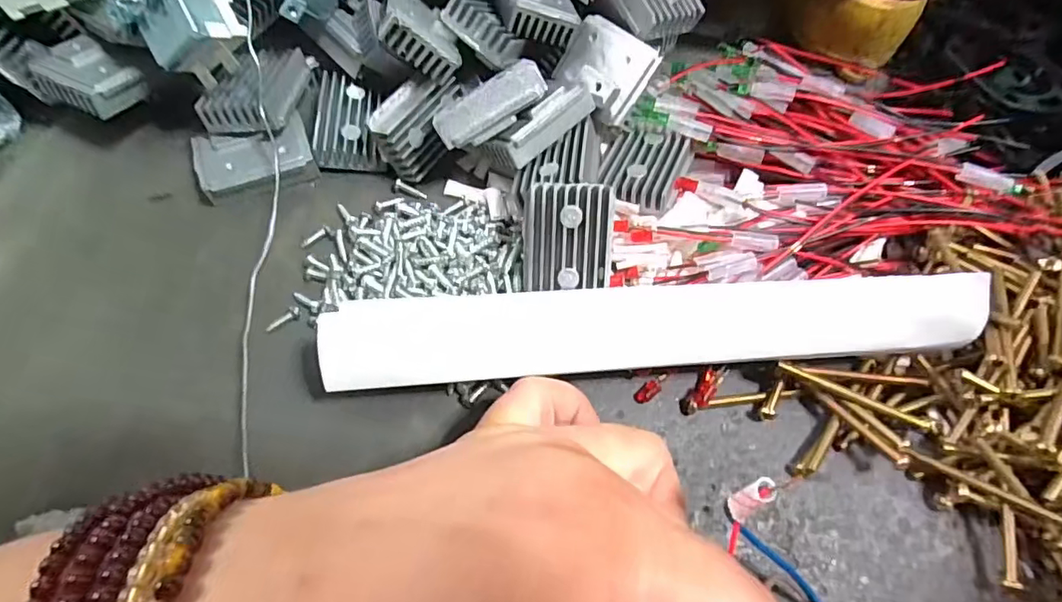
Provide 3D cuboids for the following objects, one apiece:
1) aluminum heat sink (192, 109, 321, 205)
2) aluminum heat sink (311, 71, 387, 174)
[{"bbox_3d":[-0.118,-0.061,0.235,0.046,0.012,0.030,-18,67,-12],"label":"aluminum heat sink"},{"bbox_3d":[-0.080,-0.080,0.246,0.028,0.011,0.044,0,65,-4],"label":"aluminum heat sink"}]

